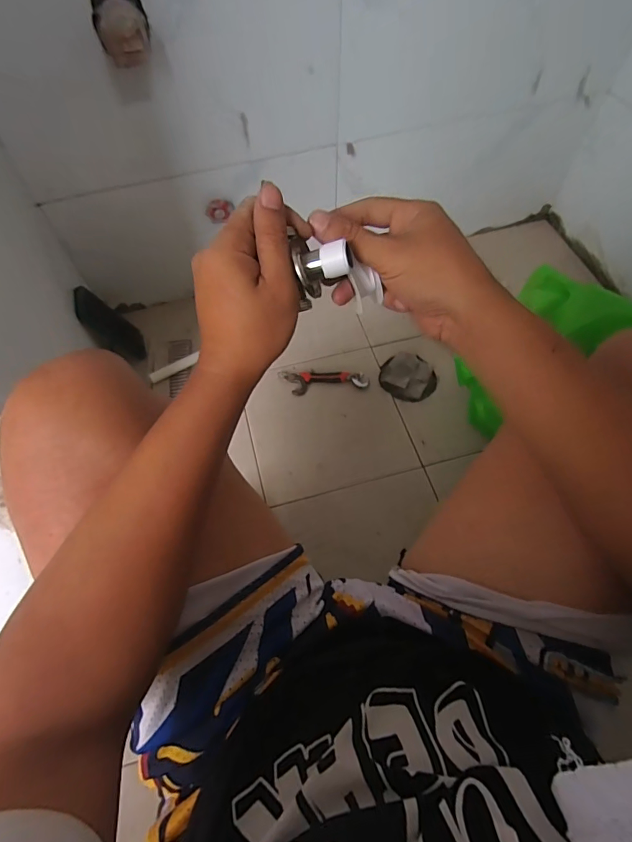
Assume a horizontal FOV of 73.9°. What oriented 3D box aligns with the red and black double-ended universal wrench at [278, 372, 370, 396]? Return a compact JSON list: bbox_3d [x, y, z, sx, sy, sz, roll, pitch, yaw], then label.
[{"bbox_3d":[0.017,-0.087,0.885,0.182,0.016,0.055,-6,60,-3],"label":"red and black double-ended universal wrench"}]

